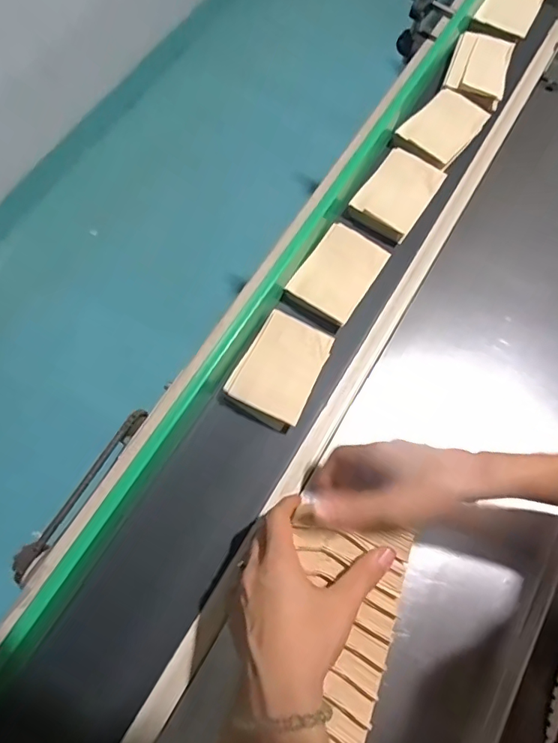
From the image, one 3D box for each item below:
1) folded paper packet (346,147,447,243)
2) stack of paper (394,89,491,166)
[{"bbox_3d":[0.140,-0.208,0.576,0.070,0.025,0.100,35,73,12],"label":"folded paper packet"},{"bbox_3d":[0.208,-0.307,0.610,0.078,0.011,0.105,41,74,13],"label":"stack of paper"}]

